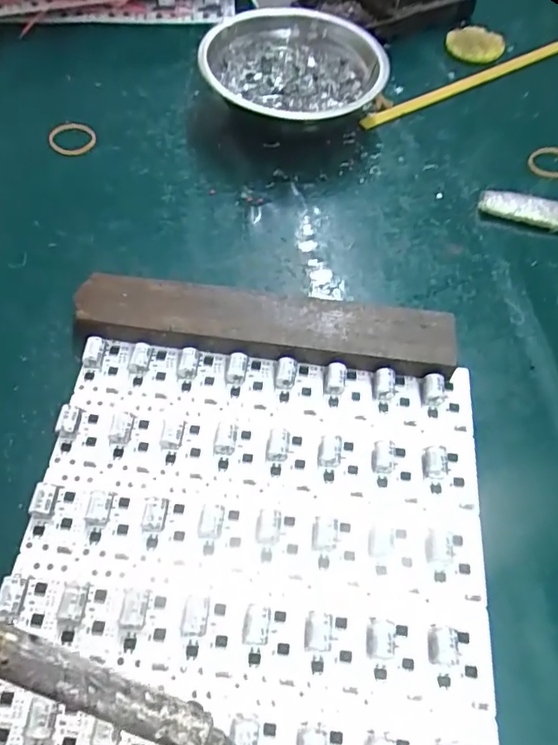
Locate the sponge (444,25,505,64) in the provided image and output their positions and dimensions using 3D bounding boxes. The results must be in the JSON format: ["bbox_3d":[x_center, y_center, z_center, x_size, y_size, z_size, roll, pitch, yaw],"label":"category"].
[{"bbox_3d":[0.154,-0.261,0.433,0.047,0.006,0.042,-35,67,-20],"label":"sponge"}]

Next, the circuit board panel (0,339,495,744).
[{"bbox_3d":[-0.013,0.092,0.228,0.199,0.013,0.224,6,60,2],"label":"circuit board panel"}]

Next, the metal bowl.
[{"bbox_3d":[0.011,-0.206,0.381,0.118,0.044,0.118,1,60,-1],"label":"metal bowl"}]

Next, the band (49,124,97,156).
[{"bbox_3d":[-0.141,-0.160,0.373,0.029,0.006,0.030,1,60,-1],"label":"band"}]

